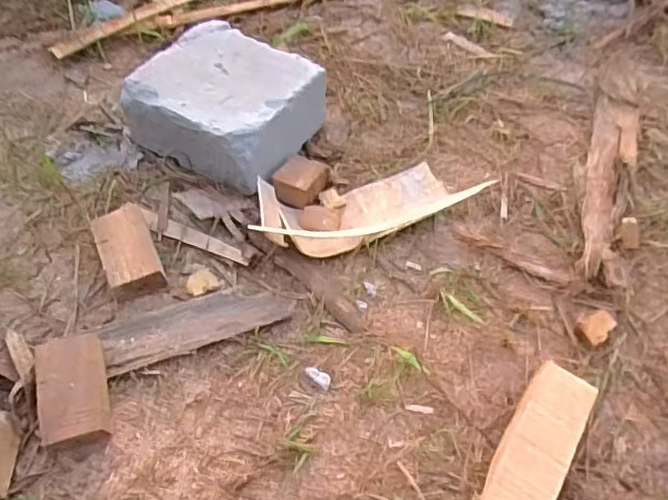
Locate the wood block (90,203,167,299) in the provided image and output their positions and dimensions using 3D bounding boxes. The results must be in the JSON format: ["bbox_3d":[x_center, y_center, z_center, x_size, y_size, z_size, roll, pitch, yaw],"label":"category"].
[{"bbox_3d":[-0.239,0.000,0.682,0.060,0.038,0.107,-20,60,-17],"label":"wood block"}]

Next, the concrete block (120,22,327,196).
[{"bbox_3d":[-0.140,-0.192,0.765,0.208,0.090,0.175,27,58,13],"label":"concrete block"}]

